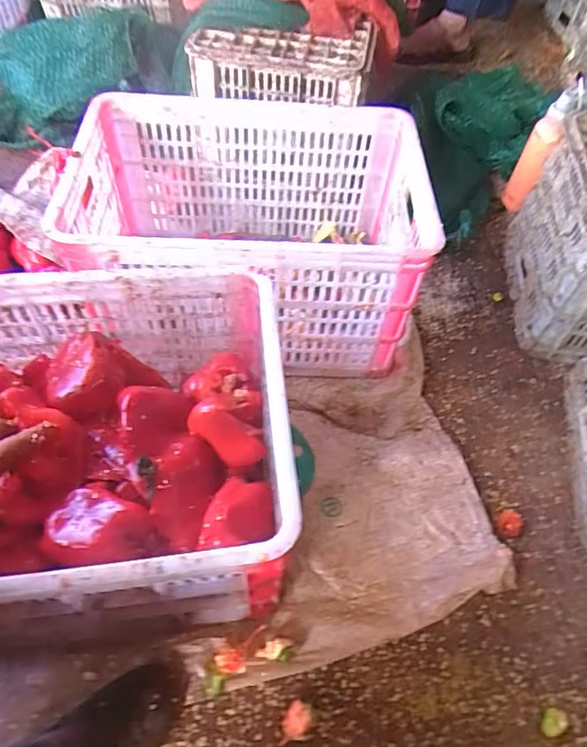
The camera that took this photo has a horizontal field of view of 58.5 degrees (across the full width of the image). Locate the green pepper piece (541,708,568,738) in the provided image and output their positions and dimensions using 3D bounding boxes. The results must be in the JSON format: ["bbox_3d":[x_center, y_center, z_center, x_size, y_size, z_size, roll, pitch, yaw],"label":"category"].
[{"bbox_3d":[0.315,0.421,0.632,0.028,0.007,0.038,40,62,21],"label":"green pepper piece"}]

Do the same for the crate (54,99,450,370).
[{"bbox_3d":[-0.061,-0.219,0.875,0.513,0.300,0.372,0,55,-4],"label":"crate"}]

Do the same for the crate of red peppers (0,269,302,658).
[{"bbox_3d":[-0.274,0.113,0.629,0.486,0.292,0.356,-6,56,-8],"label":"crate of red peppers"}]

